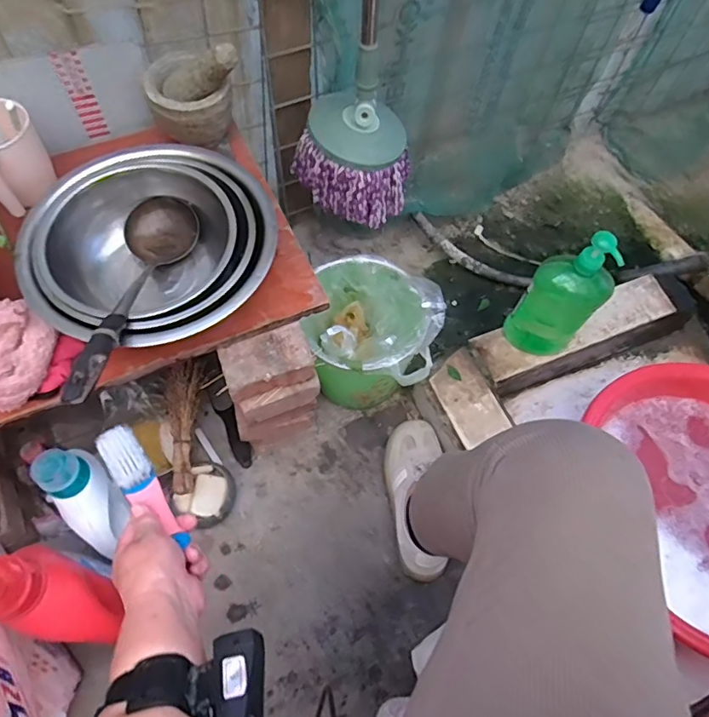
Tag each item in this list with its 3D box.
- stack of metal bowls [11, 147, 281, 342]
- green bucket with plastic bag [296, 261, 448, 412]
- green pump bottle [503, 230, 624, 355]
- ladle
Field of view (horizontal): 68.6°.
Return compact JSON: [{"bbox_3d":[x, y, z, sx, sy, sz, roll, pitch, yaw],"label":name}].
[{"bbox_3d":[-0.237,-0.122,0.644,0.249,0.107,0.291,38,67,14],"label":"stack of metal bowls"},{"bbox_3d":[0.027,-0.038,0.893,0.204,0.230,0.205,1,63,-3],"label":"green bucket with plastic bag"},{"bbox_3d":[0.335,-0.097,0.840,0.110,0.287,0.068,39,67,15],"label":"green pump bottle"},{"bbox_3d":[-0.255,-0.077,0.584,0.094,0.065,0.313,3,44,-2],"label":"ladle"}]

